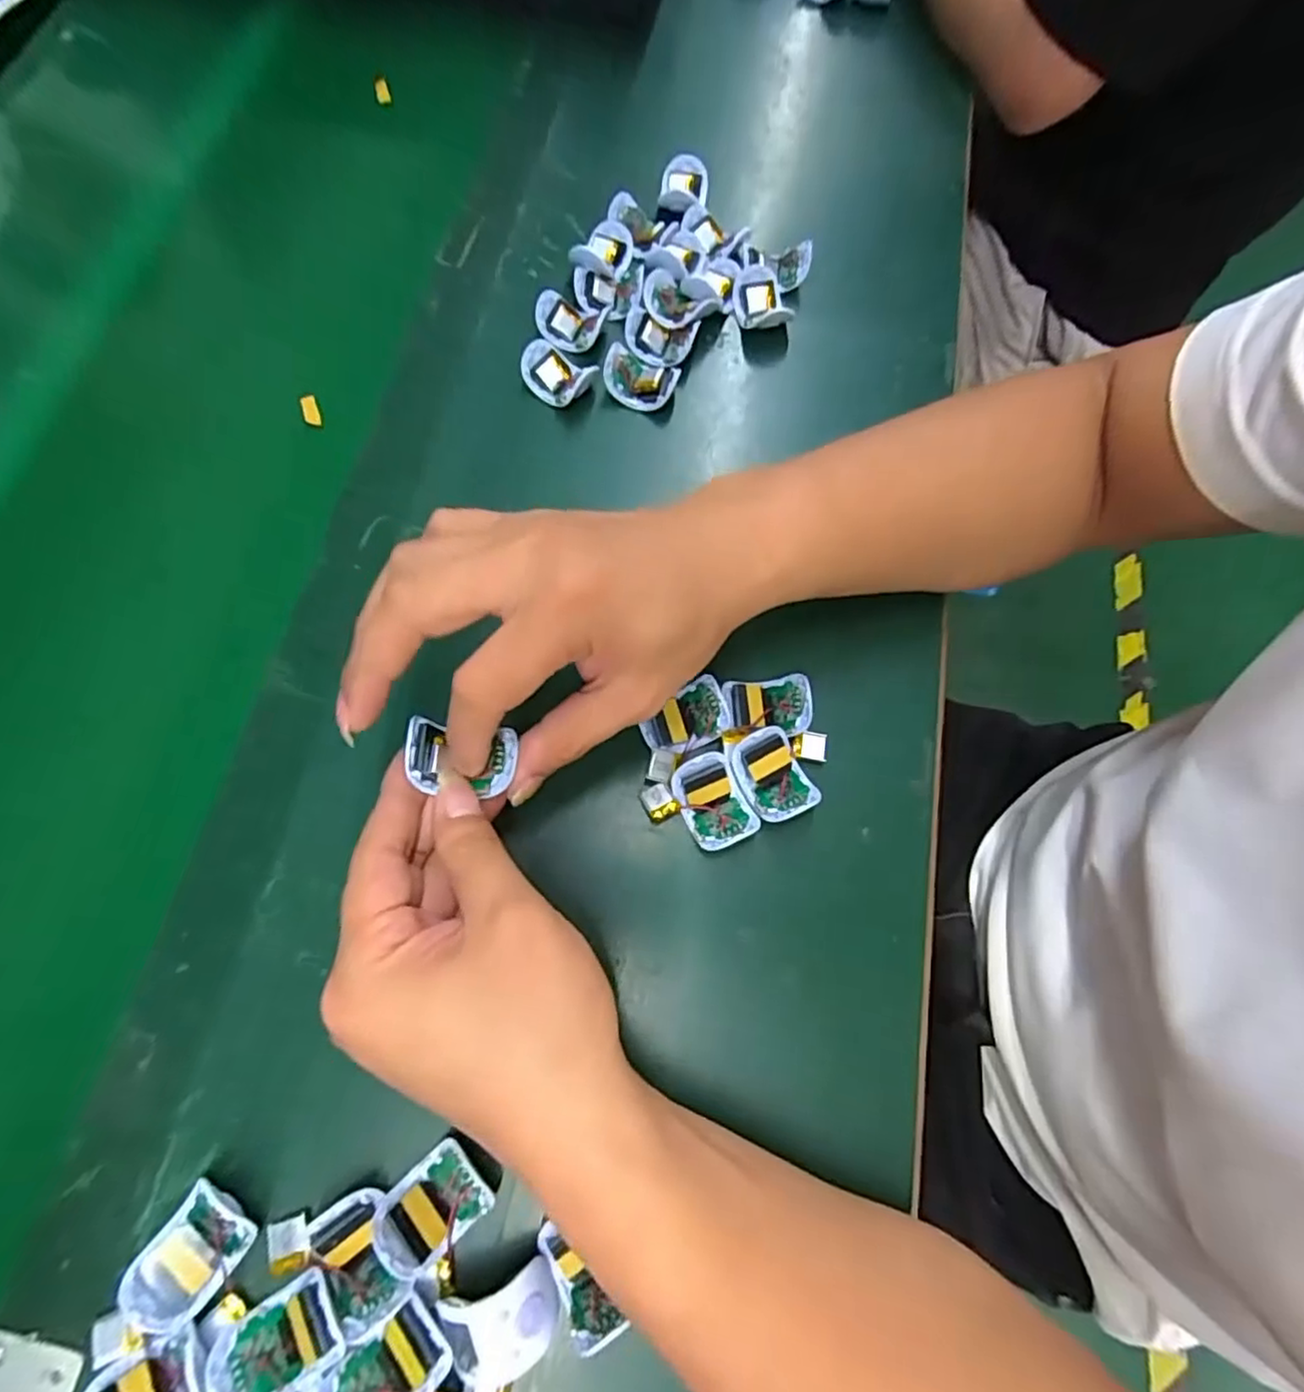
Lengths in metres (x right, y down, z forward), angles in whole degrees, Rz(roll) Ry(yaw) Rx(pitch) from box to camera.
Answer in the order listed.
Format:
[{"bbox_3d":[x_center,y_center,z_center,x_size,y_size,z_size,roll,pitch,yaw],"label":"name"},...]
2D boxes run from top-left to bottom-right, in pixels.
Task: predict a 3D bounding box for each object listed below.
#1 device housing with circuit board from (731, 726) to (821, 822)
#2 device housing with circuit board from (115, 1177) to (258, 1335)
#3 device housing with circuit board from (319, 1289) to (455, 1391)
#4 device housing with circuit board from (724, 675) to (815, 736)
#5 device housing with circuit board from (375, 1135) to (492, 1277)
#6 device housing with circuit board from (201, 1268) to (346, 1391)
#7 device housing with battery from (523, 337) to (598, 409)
[{"bbox_3d":[0.057,0.037,0.319,0.031,0.010,0.041,-25,74,-10],"label":"device housing with circuit board"},{"bbox_3d":[-0.168,0.204,0.248,0.029,0.014,0.043,36,73,10],"label":"device housing with circuit board"},{"bbox_3d":[-0.092,0.235,0.235,0.031,0.016,0.042,39,74,11],"label":"device housing with circuit board"},{"bbox_3d":[0.056,0.004,0.331,0.040,0.021,0.028,1,71,-2],"label":"device housing with circuit board"},{"bbox_3d":[-0.083,0.193,0.255,0.038,0.012,0.030,-42,77,-15],"label":"device housing with circuit board"},{"bbox_3d":[-0.131,0.229,0.237,0.041,0.016,0.030,-29,74,-12],"label":"device housing with circuit board"},{"bbox_3d":[-0.056,-0.187,0.396,0.038,0.022,0.030,43,74,12],"label":"device housing with battery"}]

